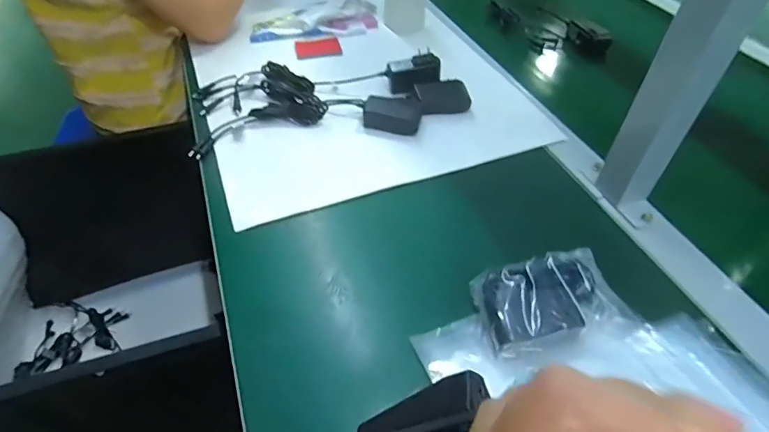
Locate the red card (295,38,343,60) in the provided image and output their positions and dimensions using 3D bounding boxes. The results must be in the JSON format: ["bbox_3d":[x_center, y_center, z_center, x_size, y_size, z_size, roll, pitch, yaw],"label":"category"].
[{"bbox_3d":[-0.106,-0.271,0.730,0.071,0.004,0.047,-7,56,-4],"label":"red card"}]

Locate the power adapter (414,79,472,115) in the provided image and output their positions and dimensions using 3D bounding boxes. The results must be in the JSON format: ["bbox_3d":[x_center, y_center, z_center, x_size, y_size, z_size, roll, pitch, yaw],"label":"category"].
[{"bbox_3d":[0.079,-0.160,0.611,0.067,0.023,0.052,-10,48,-10],"label":"power adapter"}]

